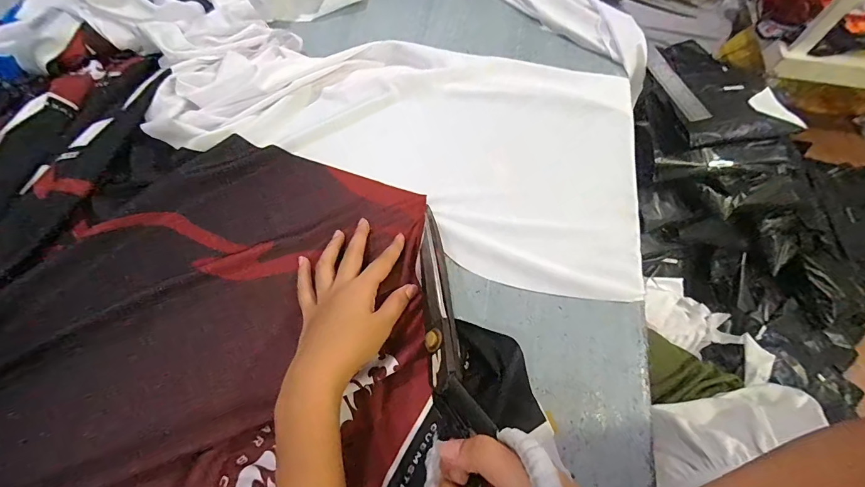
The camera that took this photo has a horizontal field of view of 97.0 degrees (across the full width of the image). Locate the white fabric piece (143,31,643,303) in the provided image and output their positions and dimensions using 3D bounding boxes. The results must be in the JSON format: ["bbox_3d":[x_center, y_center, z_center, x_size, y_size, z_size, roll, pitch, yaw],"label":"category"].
[{"bbox_3d":[-0.010,-0.149,0.435,0.510,0.031,0.297,22,65,10],"label":"white fabric piece"}]

